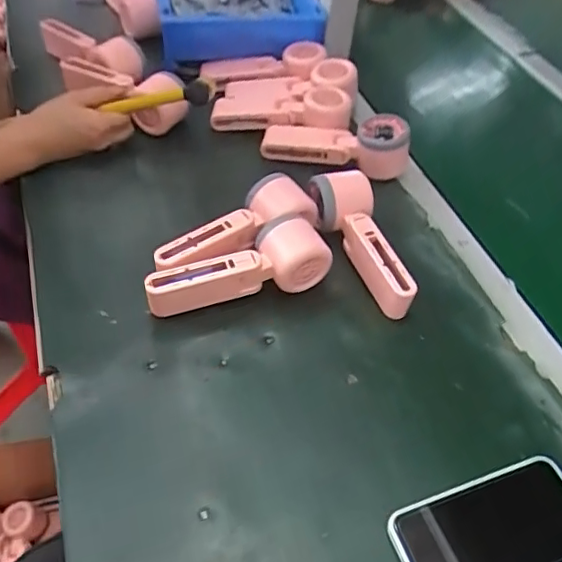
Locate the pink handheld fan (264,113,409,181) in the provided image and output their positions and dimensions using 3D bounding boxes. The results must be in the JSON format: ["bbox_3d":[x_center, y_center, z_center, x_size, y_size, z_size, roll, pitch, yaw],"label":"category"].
[{"bbox_3d":[0.061,-0.161,0.660,0.167,0.056,0.064,7,48,-1],"label":"pink handheld fan"}]

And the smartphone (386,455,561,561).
[{"bbox_3d":[0.155,0.181,0.412,0.146,0.009,0.075,-12,51,-18],"label":"smartphone"}]

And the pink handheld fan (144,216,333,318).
[{"bbox_3d":[-0.040,-0.014,0.528,0.167,0.067,0.051,-9,51,-15],"label":"pink handheld fan"}]

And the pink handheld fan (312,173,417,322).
[{"bbox_3d":[0.078,-0.041,0.557,0.054,0.049,0.159,-10,51,-16],"label":"pink handheld fan"}]

